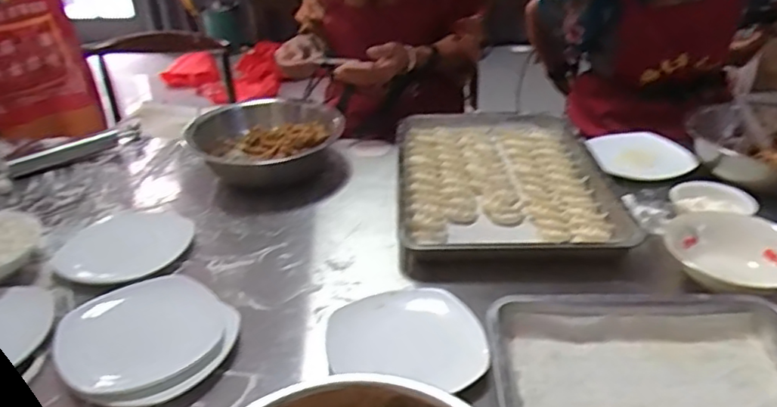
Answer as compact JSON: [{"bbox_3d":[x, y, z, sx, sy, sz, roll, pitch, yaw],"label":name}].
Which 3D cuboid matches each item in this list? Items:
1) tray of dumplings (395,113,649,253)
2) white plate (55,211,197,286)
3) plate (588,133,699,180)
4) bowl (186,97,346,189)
[{"bbox_3d":[0.188,-0.056,1.031,0.344,0.036,0.492,-6,32,2],"label":"tray of dumplings"},{"bbox_3d":[-0.394,0.059,0.915,0.205,0.031,0.205,-2,28,1],"label":"white plate"},{"bbox_3d":[0.455,-0.095,1.092,0.181,0.027,0.172,-2,28,1],"label":"plate"},{"bbox_3d":[-0.226,-0.113,1.152,0.254,0.099,0.282,-16,31,-25],"label":"bowl"}]

